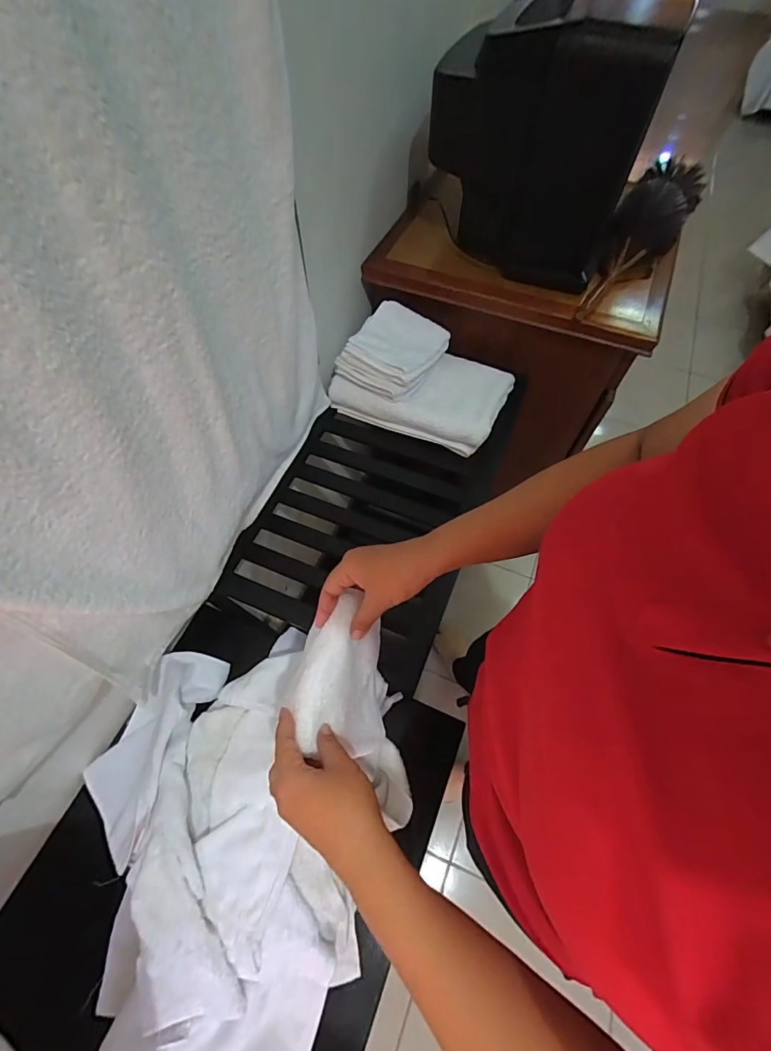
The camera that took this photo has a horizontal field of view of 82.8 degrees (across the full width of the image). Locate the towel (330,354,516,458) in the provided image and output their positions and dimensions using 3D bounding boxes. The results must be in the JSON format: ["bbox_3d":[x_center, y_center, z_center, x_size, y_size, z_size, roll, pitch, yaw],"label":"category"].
[{"bbox_3d":[0.075,-0.281,0.928,0.332,0.079,0.205,23,63,12],"label":"towel"}]

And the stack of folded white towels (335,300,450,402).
[{"bbox_3d":[0.016,-0.342,0.880,0.173,0.085,0.183,36,66,18],"label":"stack of folded white towels"}]

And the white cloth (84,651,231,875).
[{"bbox_3d":[-0.349,0.315,0.635,0.130,0.066,0.279,15,62,8],"label":"white cloth"}]

